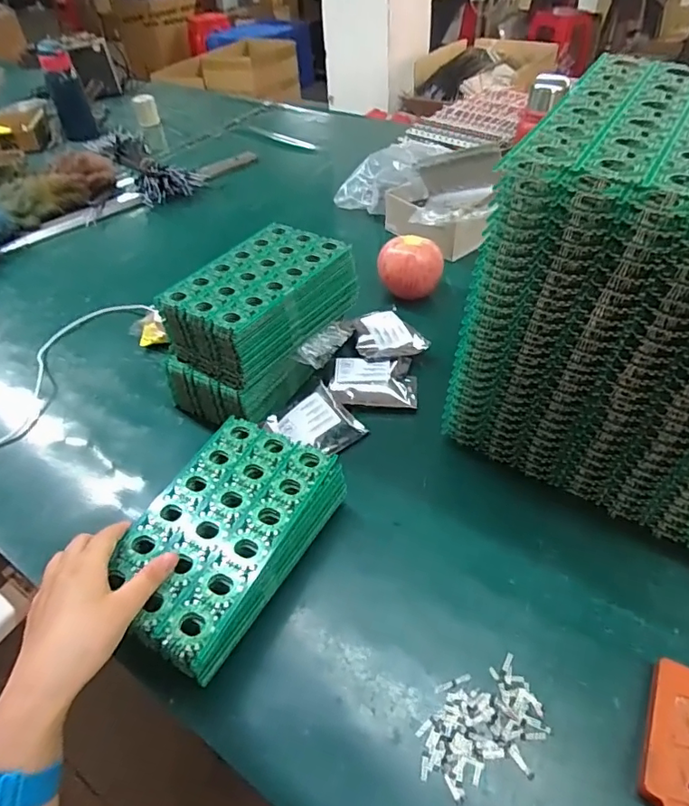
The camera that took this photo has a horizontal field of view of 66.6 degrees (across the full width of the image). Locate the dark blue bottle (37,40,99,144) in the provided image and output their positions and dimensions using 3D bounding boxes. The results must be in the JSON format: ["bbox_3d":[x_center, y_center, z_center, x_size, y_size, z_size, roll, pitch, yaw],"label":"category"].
[{"bbox_3d":[-0.704,-0.787,1.332,0.082,0.204,0.074,-5,44,0],"label":"dark blue bottle"}]

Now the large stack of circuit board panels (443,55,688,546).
[{"bbox_3d":[0.241,-0.072,0.436,0.232,0.306,0.177,28,53,29],"label":"large stack of circuit board panels"}]

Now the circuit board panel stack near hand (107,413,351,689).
[{"bbox_3d":[-0.104,0.112,0.458,0.126,0.044,0.206,20,49,23],"label":"circuit board panel stack near hand"}]

